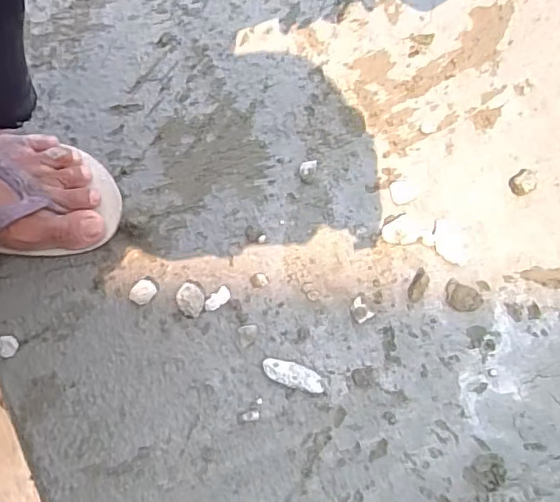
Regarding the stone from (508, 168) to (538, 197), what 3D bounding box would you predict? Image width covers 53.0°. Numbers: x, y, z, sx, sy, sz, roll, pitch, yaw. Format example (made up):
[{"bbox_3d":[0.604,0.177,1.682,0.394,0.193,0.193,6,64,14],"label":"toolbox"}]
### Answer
[{"bbox_3d":[0.206,-0.057,0.475,0.020,0.012,0.020,0,79,0],"label":"stone"}]

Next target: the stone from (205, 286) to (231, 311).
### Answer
[{"bbox_3d":[-0.052,0.040,0.467,0.024,0.005,0.012,-41,82,-7],"label":"stone"}]

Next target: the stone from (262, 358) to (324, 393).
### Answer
[{"bbox_3d":[0.010,0.100,0.451,0.049,0.012,0.018,17,80,4],"label":"stone"}]

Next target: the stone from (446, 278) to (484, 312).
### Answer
[{"bbox_3d":[0.152,0.039,0.464,0.031,0.006,0.022,29,81,6],"label":"stone"}]

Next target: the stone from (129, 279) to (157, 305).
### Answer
[{"bbox_3d":[-0.113,0.034,0.465,0.021,0.014,0.017,-42,82,-7],"label":"stone"}]

